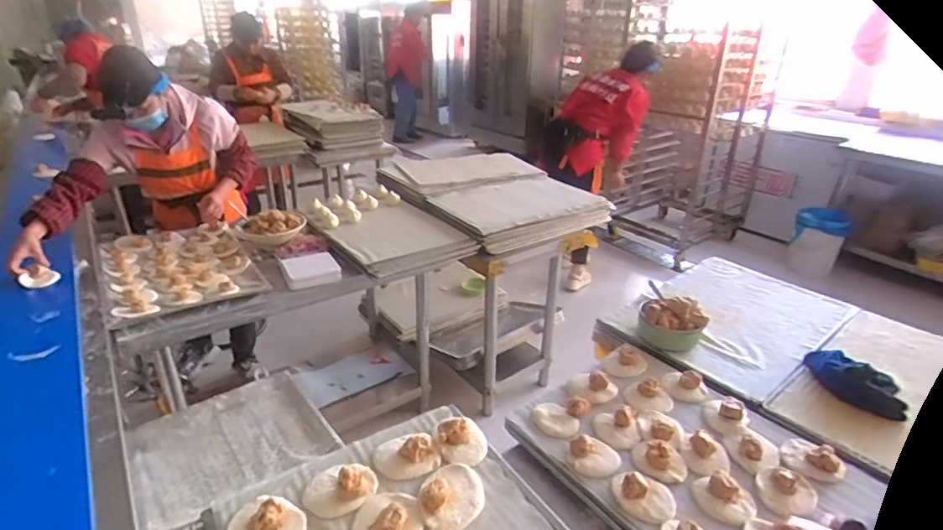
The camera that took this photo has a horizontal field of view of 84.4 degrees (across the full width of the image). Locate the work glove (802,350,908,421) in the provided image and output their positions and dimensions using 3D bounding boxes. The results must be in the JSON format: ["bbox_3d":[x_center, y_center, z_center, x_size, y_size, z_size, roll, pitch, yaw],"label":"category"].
[{"bbox_3d":[0.763,0.228,1.044,0.088,0.052,0.206,-9,28,-22],"label":"work glove"}]

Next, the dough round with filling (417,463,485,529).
[{"bbox_3d":[-0.026,0.313,0.720,0.084,0.030,0.102,5,26,7],"label":"dough round with filling"}]

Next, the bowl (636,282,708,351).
[{"bbox_3d":[0.461,0.121,1.196,0.144,0.101,0.111,12,27,21],"label":"bowl"}]

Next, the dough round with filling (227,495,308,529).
[{"bbox_3d":[-0.267,0.330,0.675,0.104,0.038,0.081,12,27,21],"label":"dough round with filling"}]

